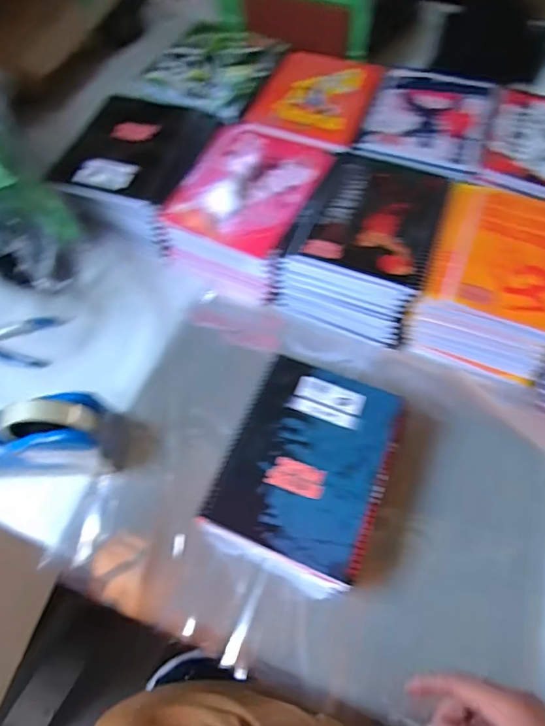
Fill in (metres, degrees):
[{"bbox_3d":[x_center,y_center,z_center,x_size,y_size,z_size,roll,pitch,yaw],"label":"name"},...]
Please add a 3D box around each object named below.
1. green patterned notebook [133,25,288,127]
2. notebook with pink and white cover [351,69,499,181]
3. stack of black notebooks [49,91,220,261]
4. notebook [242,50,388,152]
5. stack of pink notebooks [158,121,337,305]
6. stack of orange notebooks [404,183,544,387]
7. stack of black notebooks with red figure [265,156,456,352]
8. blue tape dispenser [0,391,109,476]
[{"bbox_3d":[-0.085,-0.471,0.740,0.172,0.013,0.224,20,64,13],"label":"green patterned notebook"},{"bbox_3d":[0.223,-0.353,0.666,0.165,0.009,0.218,18,64,12],"label":"notebook with pink and white cover"},{"bbox_3d":[-0.183,-0.282,0.678,0.167,0.089,0.218,18,64,12],"label":"stack of black notebooks"},{"bbox_3d":[0.064,-0.395,0.693,0.164,0.016,0.219,20,64,13],"label":"notebook"},{"bbox_3d":[-0.032,-0.210,0.634,0.168,0.110,0.204,25,65,15],"label":"stack of pink notebooks"},{"bbox_3d":[0.282,-0.104,0.578,0.180,0.099,0.209,20,64,13],"label":"stack of orange notebooks"},{"bbox_3d":[0.124,-0.160,0.611,0.165,0.095,0.206,21,64,13],"label":"stack of black notebooks with red figure"},{"bbox_3d":[-0.252,0.079,0.502,0.153,0.107,0.064,-8,61,-2],"label":"blue tape dispenser"}]

